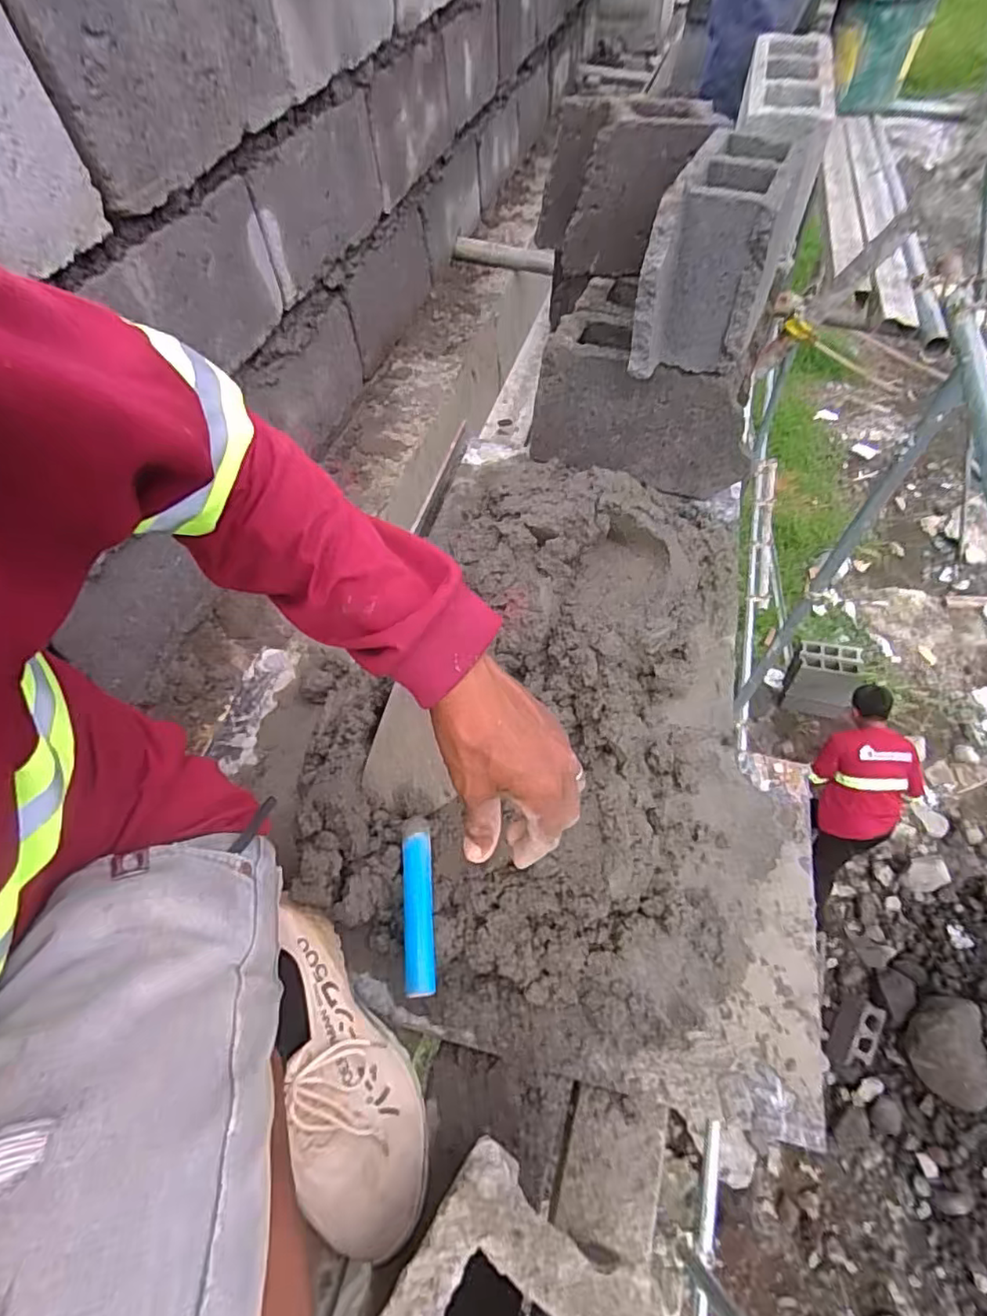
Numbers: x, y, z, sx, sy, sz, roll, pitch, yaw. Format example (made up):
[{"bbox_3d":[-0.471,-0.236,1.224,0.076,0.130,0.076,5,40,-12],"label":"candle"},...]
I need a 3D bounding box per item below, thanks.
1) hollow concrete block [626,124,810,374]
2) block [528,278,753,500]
[{"bbox_3d":[0.287,-0.508,0.756,0.139,0.190,0.306,20,59,15],"label":"hollow concrete block"},{"bbox_3d":[0.240,-0.395,0.906,0.323,0.193,0.170,16,58,13],"label":"block"}]

